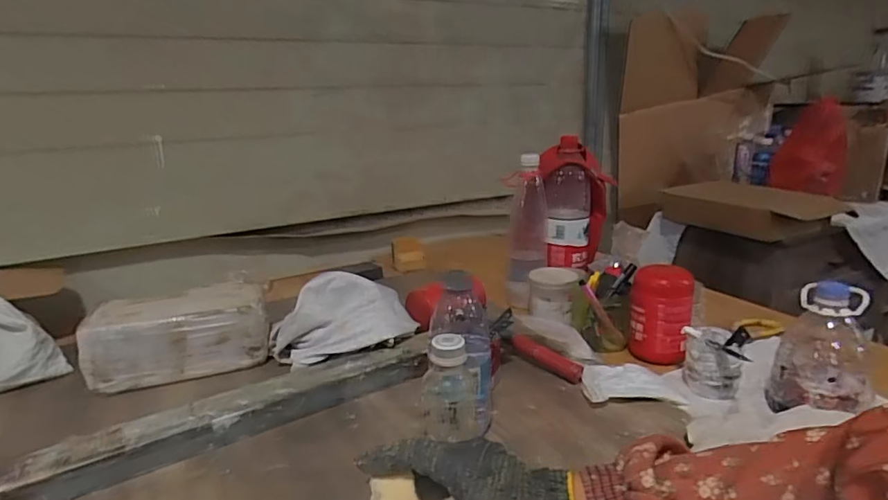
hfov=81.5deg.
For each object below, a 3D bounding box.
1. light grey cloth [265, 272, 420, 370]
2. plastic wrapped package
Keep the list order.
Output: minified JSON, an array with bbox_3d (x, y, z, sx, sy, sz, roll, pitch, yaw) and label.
[{"bbox_3d":[-0.149,0.101,0.755,0.207,0.098,0.119,-6,17,-16],"label":"light grey cloth"},{"bbox_3d":[-0.379,0.120,0.747,0.234,0.098,0.102,-6,17,-17],"label":"plastic wrapped package"}]

